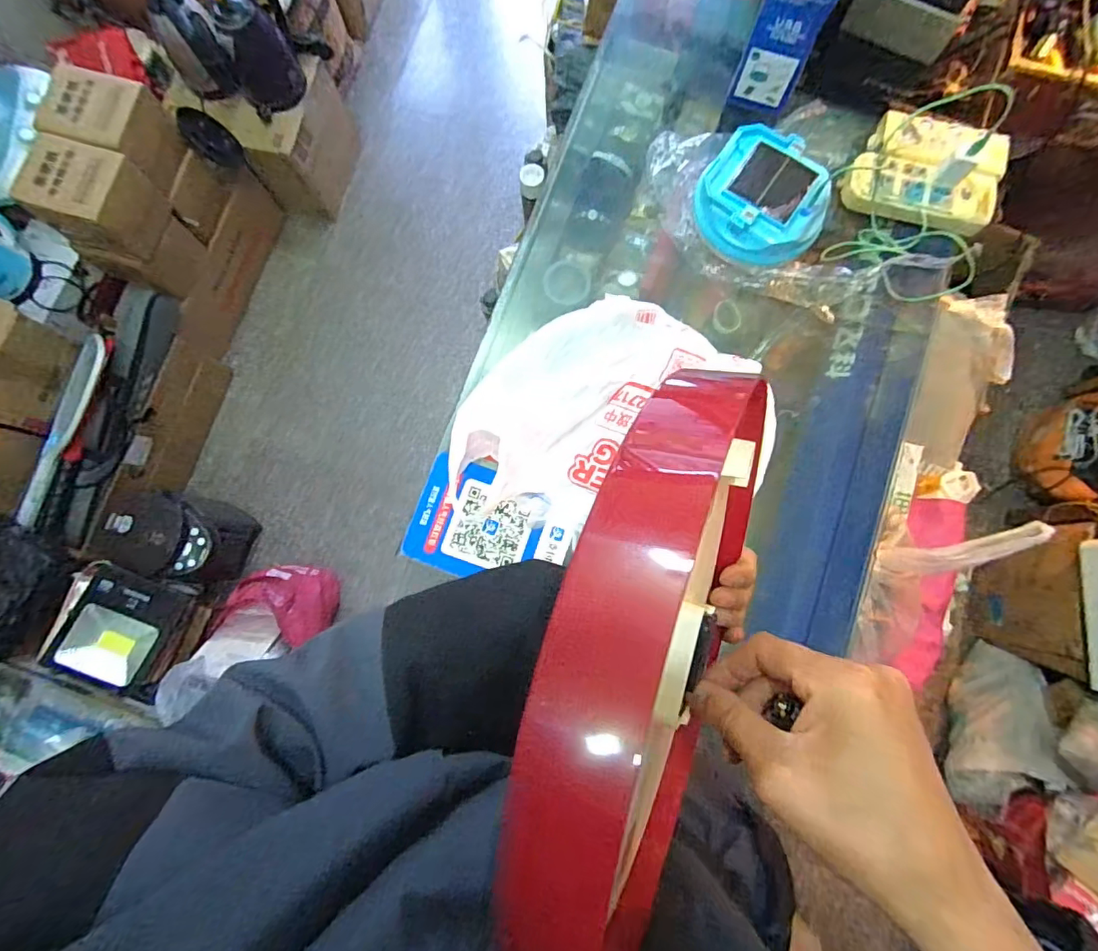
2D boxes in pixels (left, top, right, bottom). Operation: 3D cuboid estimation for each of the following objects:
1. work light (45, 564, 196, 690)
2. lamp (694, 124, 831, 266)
[{"bbox_3d":[-1.011,0.346,1.235,0.243,0.058,0.241,22,61,-9],"label":"work light"},{"bbox_3d":[0.286,-0.381,0.730,0.156,0.053,0.170,0,81,1],"label":"lamp"}]

